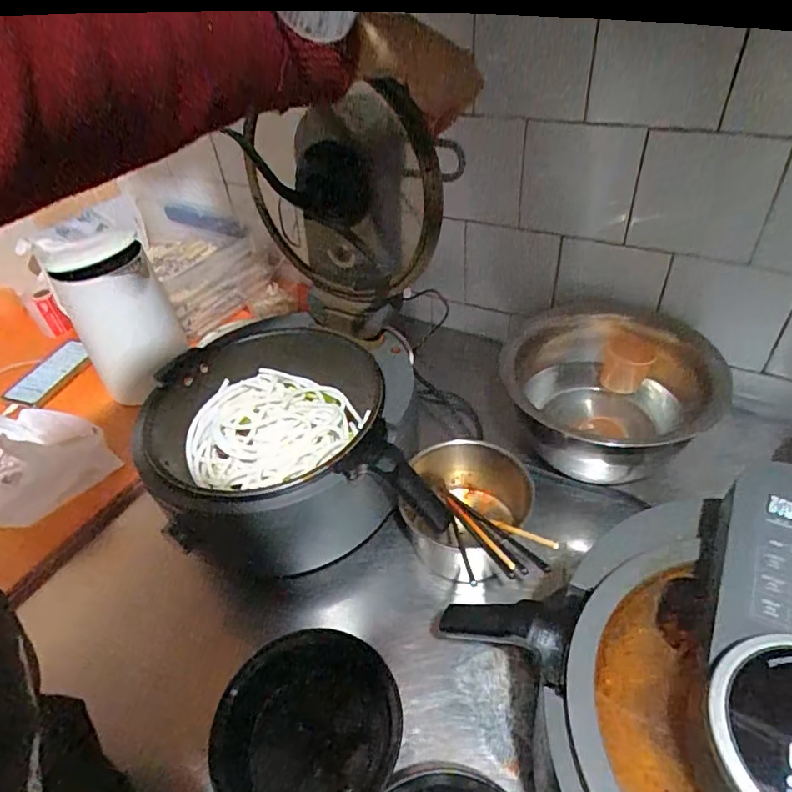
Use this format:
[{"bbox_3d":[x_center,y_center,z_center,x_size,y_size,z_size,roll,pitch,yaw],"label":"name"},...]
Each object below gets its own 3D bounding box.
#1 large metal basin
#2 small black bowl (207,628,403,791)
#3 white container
[{"bbox_3d":[0.260,0.003,0.695,0.219,0.139,0.233,-4,40,3],"label":"large metal basin"},{"bbox_3d":[-0.085,0.310,0.509,0.173,0.041,0.164,-16,41,-10],"label":"small black bowl"},{"bbox_3d":[-0.418,-0.124,0.825,0.135,0.230,0.151,-28,45,-23],"label":"white container"}]

